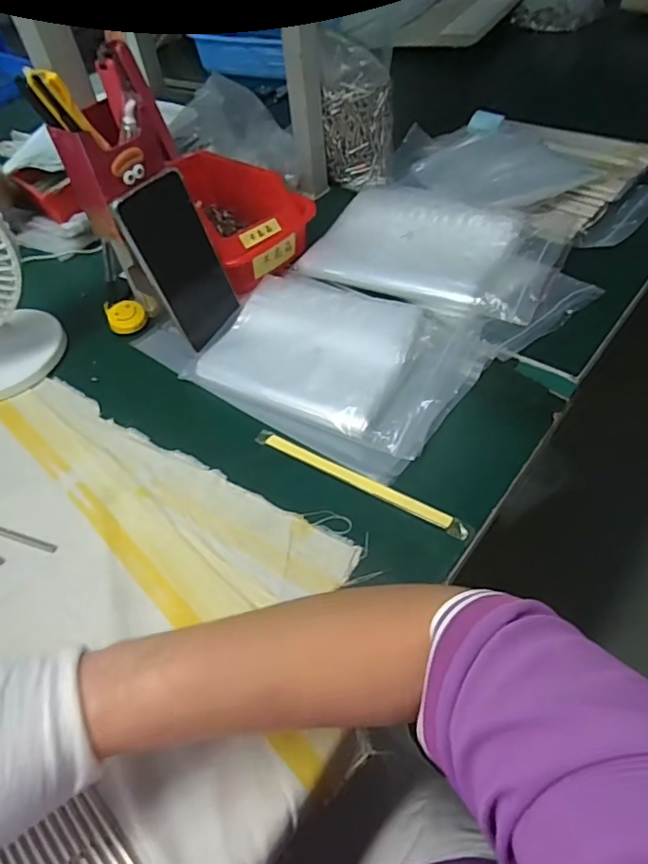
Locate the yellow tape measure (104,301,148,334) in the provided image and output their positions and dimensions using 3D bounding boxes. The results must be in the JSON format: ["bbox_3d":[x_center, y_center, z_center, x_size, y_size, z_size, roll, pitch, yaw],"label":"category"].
[{"bbox_3d":[-0.221,-0.130,0.612,0.044,0.014,0.044,-18,56,-10],"label":"yellow tape measure"}]

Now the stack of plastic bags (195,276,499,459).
[{"bbox_3d":[0.014,-0.075,0.525,0.249,0.034,0.180,22,56,22],"label":"stack of plastic bags"}]

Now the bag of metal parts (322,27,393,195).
[{"bbox_3d":[0.044,-0.399,0.699,0.090,0.154,0.054,-1,50,5],"label":"bag of metal parts"}]

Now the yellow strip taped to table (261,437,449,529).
[{"bbox_3d":[0.025,0.038,0.457,0.175,0.004,0.013,23,60,24],"label":"yellow strip taped to table"}]

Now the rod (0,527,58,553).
[{"bbox_3d":[-0.263,0.086,0.459,0.093,0.004,0.007,12,53,16],"label":"rod"}]

